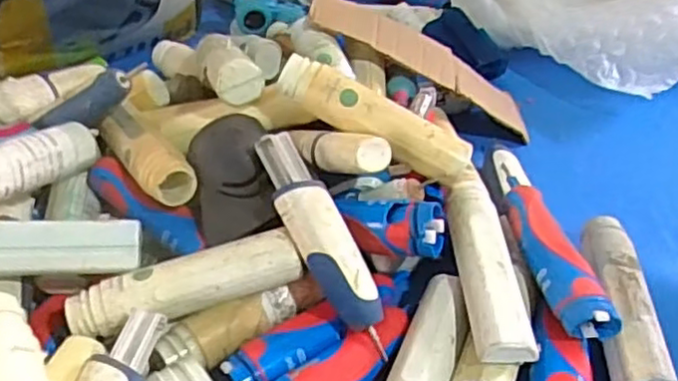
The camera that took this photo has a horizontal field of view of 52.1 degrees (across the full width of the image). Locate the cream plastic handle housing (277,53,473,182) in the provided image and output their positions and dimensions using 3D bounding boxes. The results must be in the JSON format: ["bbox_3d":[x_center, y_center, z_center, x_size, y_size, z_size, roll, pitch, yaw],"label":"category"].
[{"bbox_3d":[0.024,-0.048,0.479,0.140,0.027,0.029,29,43,-2],"label":"cream plastic handle housing"}]

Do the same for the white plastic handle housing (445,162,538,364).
[{"bbox_3d":[0.093,0.046,0.444,0.034,0.029,0.149,-3,38,1],"label":"white plastic handle housing"}]

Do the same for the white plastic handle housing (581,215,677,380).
[{"bbox_3d":[0.181,0.074,0.446,0.032,0.031,0.140,1,38,6],"label":"white plastic handle housing"}]

